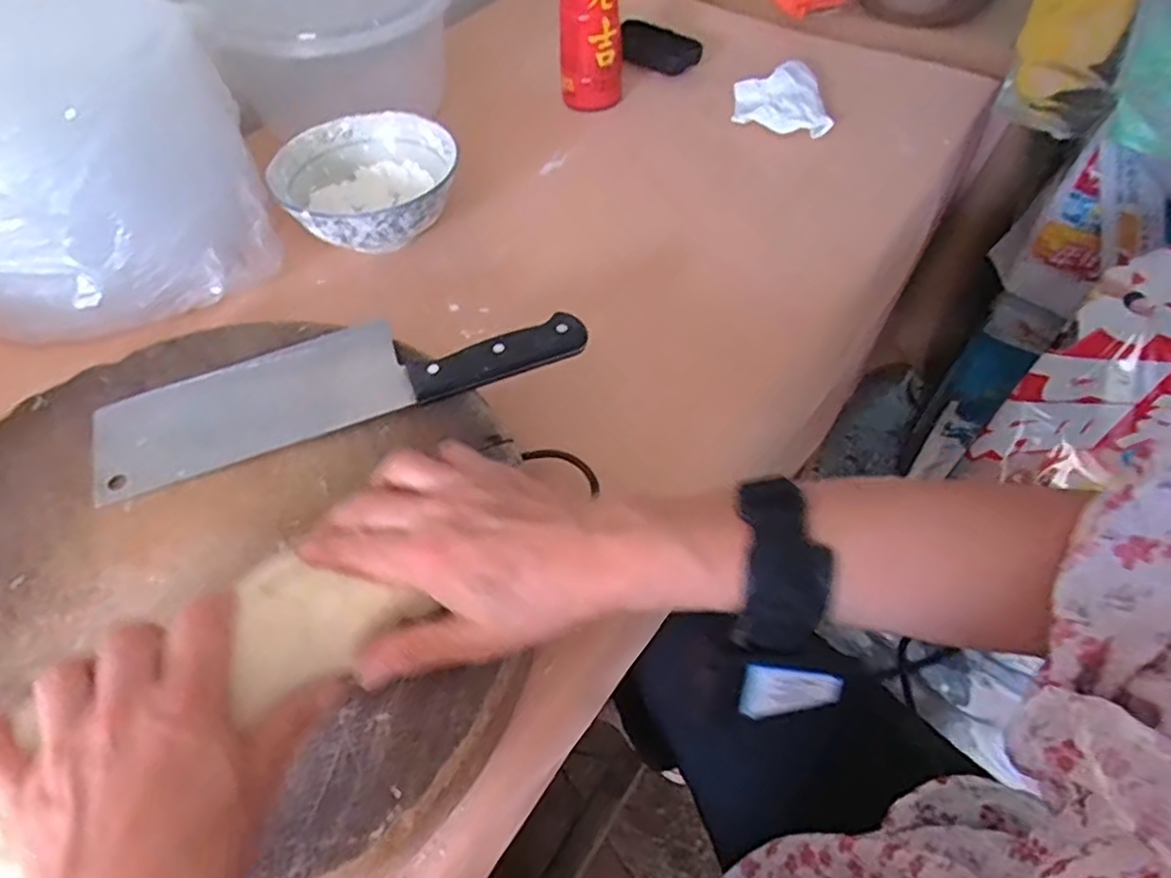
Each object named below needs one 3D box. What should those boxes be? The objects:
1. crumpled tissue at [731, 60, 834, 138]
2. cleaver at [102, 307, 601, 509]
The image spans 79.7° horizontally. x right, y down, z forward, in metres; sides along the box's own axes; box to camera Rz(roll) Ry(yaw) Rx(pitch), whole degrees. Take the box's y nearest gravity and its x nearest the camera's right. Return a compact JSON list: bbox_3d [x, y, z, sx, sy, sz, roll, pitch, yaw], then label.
[{"bbox_3d":[0.195,-0.344,0.700,0.089,0.022,0.115,6,52,6],"label":"crumpled tissue"},{"bbox_3d":[-0.147,-0.037,0.430,0.285,0.022,0.076,-17,53,-11],"label":"cleaver"}]

